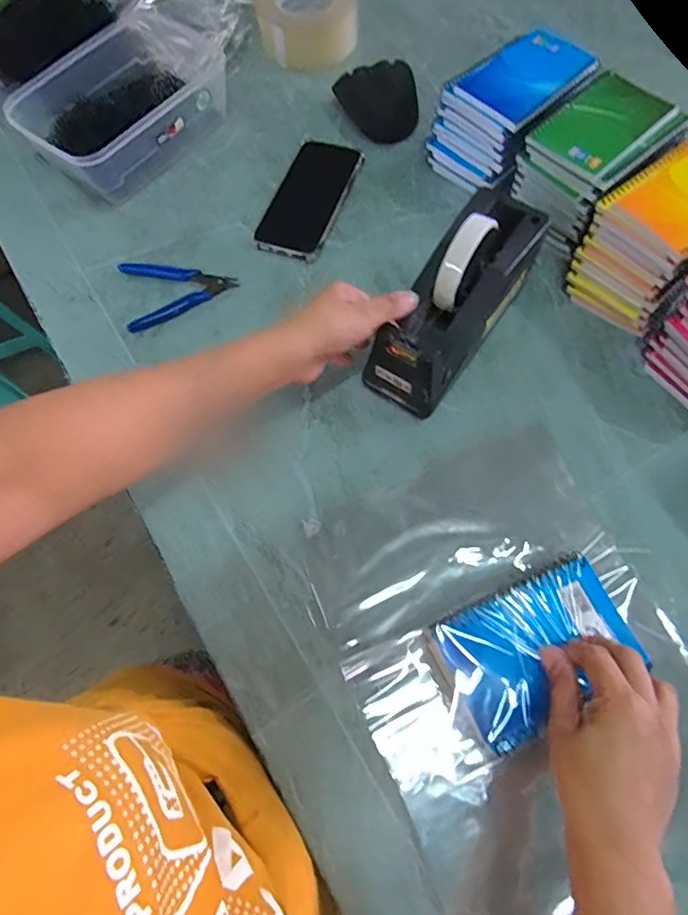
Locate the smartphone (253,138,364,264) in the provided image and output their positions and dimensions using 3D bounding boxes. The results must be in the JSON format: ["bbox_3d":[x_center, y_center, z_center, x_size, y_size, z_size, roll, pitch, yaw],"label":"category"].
[{"bbox_3d":[-0.040,-0.300,0.590,0.080,0.014,0.167,16,74,5],"label":"smartphone"}]

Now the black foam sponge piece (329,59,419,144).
[{"bbox_3d":[0.044,-0.448,0.637,0.097,0.041,0.090,-13,67,-3],"label":"black foam sponge piece"}]

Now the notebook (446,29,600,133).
[{"bbox_3d":[0.191,-0.401,0.536,0.140,0.014,0.093,-42,74,-13],"label":"notebook"}]

